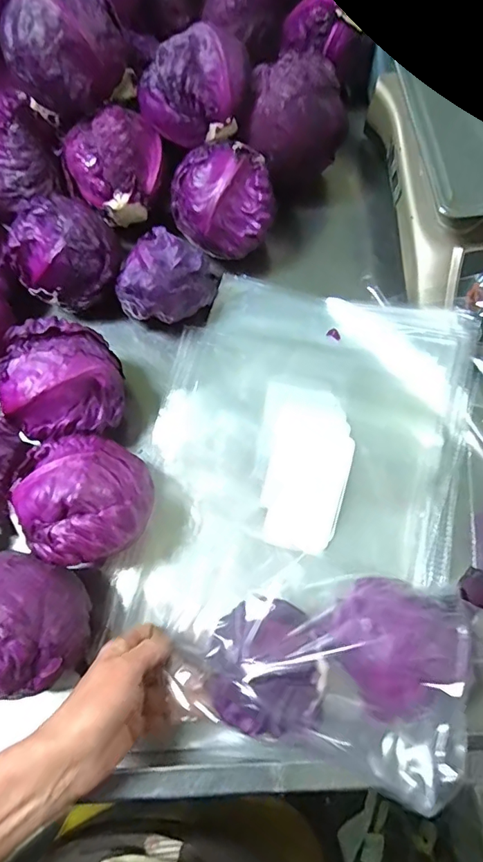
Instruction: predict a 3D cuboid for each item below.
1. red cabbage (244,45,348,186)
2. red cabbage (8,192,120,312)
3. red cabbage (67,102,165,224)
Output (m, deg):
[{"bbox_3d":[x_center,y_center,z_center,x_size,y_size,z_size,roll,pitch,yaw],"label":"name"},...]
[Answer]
[{"bbox_3d":[0.059,-0.326,0.513,0.100,0.083,0.091,0,71,0],"label":"red cabbage"},{"bbox_3d":[-0.169,-0.175,0.474,0.102,0.074,0.082,-38,76,-12],"label":"red cabbage"},{"bbox_3d":[-0.128,-0.273,0.504,0.093,0.077,0.080,-15,72,-5],"label":"red cabbage"}]

